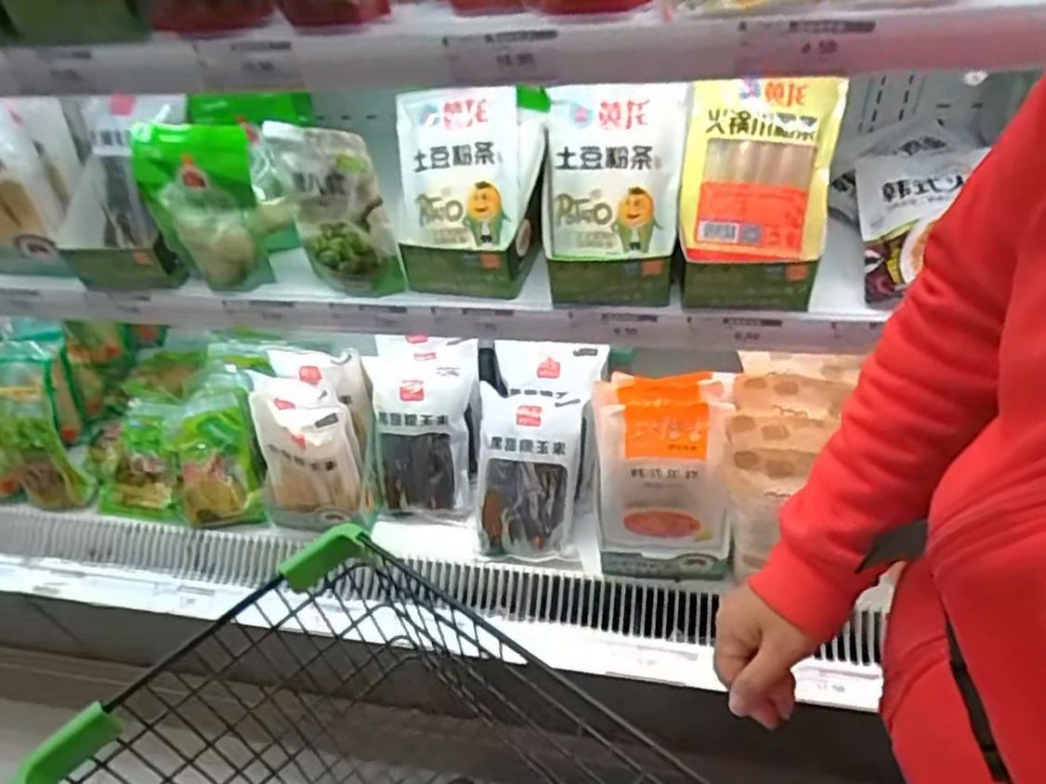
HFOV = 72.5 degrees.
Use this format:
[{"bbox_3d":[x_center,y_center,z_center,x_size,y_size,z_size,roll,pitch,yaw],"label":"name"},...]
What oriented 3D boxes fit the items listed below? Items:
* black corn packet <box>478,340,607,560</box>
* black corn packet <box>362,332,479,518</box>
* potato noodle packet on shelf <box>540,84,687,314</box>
[{"bbox_3d":[0.010,0.076,1.009,0.153,0.057,0.307,7,80,13],"label":"black corn packet"},{"bbox_3d":[-0.149,0.051,1.038,0.154,0.268,0.048,3,13,6],"label":"black corn packet"},{"bbox_3d":[0.092,-0.211,0.766,0.145,0.199,0.122,6,47,12],"label":"potato noodle packet on shelf"}]

